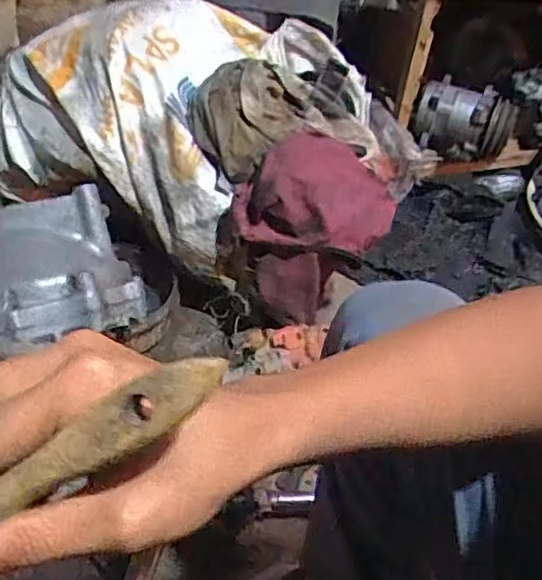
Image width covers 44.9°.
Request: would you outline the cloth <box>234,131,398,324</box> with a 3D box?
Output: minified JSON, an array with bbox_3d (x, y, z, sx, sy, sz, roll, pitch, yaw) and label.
[{"bbox_3d":[0.043,-0.092,0.966,0.204,0.263,0.089,31,15,-17],"label":"cloth"}]

